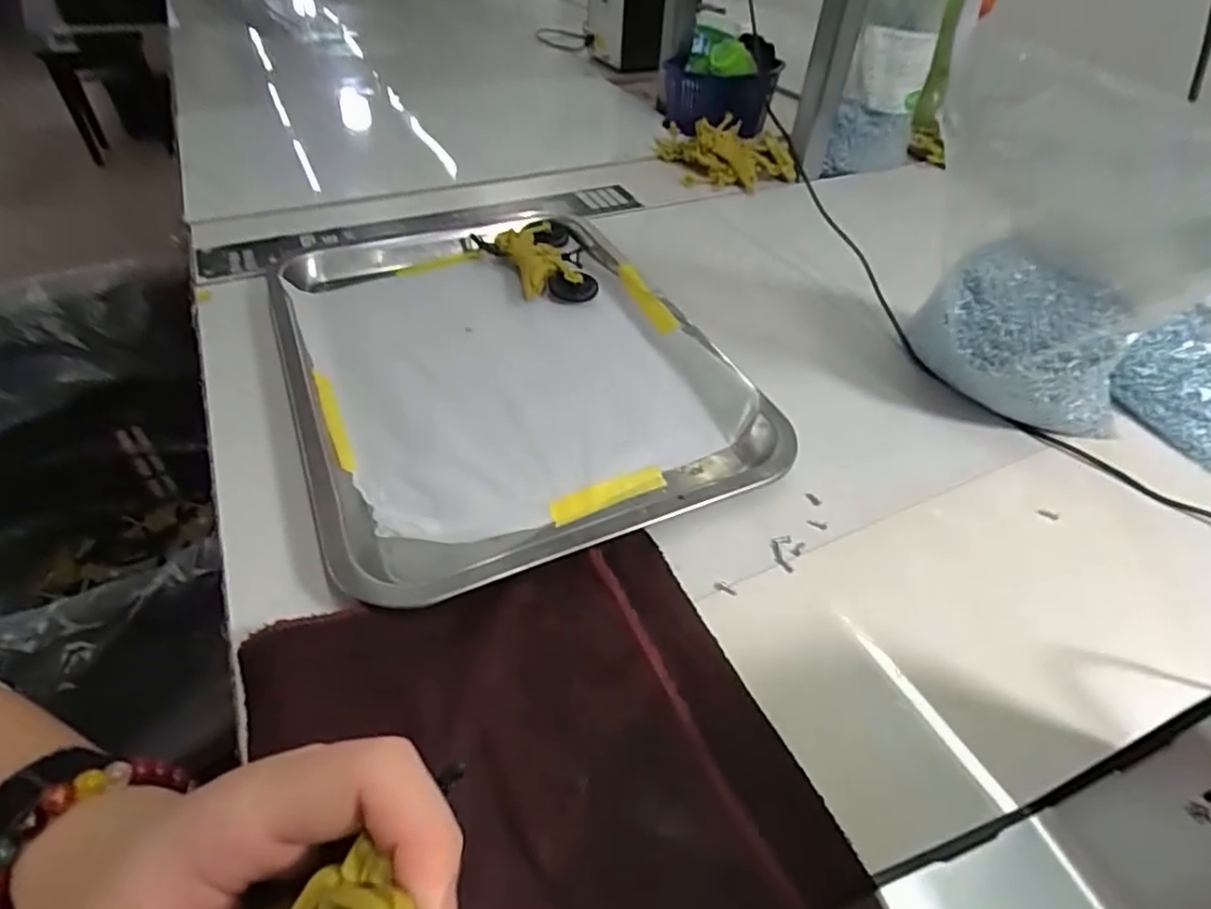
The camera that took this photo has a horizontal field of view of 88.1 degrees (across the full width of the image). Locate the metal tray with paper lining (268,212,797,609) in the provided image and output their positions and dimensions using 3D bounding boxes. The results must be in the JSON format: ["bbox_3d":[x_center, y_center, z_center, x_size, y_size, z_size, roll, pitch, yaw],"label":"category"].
[{"bbox_3d":[-0.072,-0.067,0.422,0.258,0.025,0.342,-19,49,-20],"label":"metal tray with paper lining"}]

